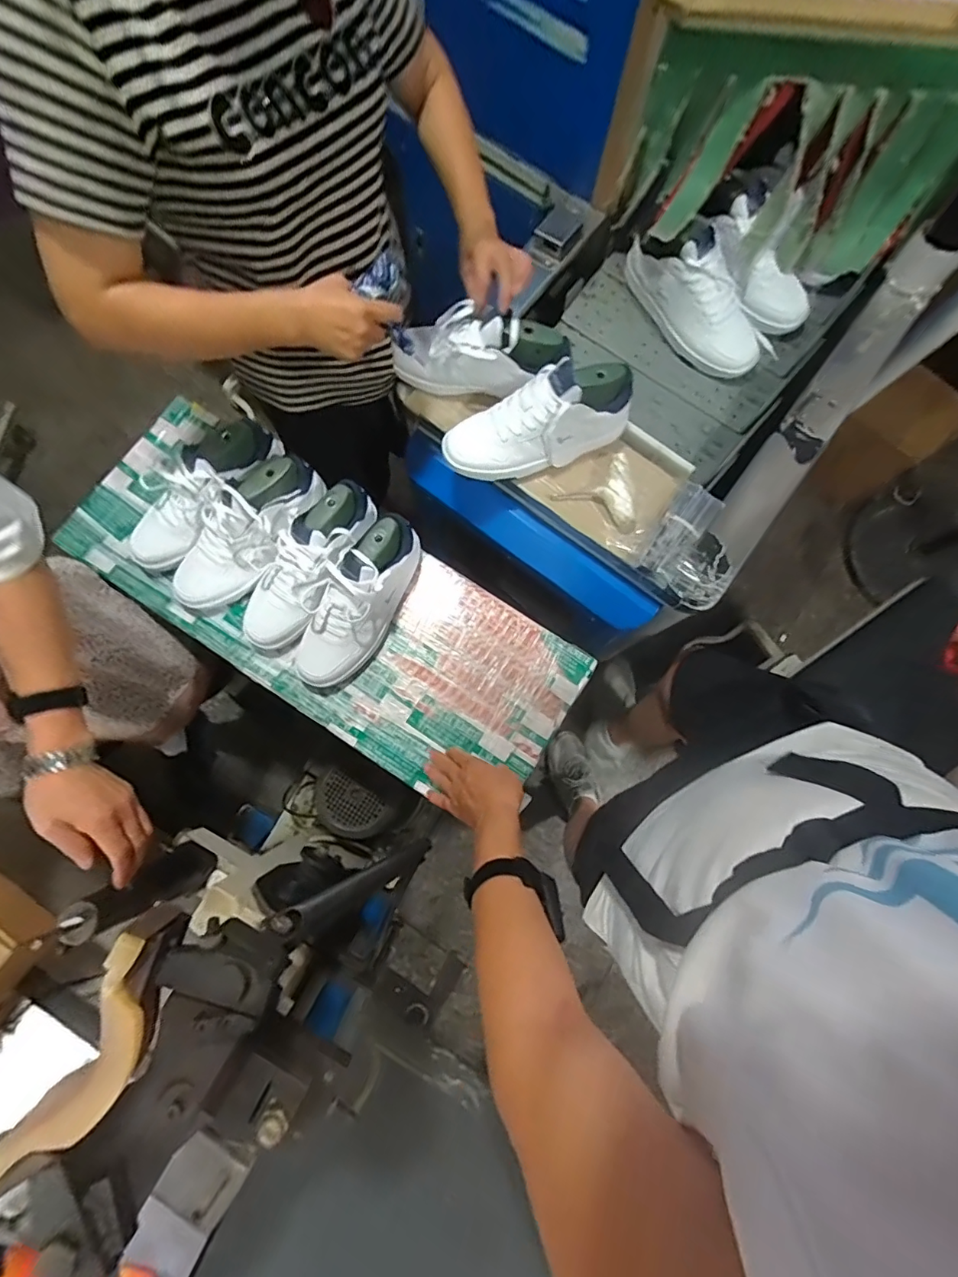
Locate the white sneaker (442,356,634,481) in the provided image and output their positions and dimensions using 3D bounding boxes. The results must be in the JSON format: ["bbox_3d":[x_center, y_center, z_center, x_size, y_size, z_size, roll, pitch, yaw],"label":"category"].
[{"bbox_3d":[0.083,-0.304,0.710,0.272,0.127,0.092,-18,80,10],"label":"white sneaker"}]

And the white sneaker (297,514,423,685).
[{"bbox_3d":[-0.171,-0.056,0.716,0.096,0.123,0.280,31,80,5],"label":"white sneaker"}]

